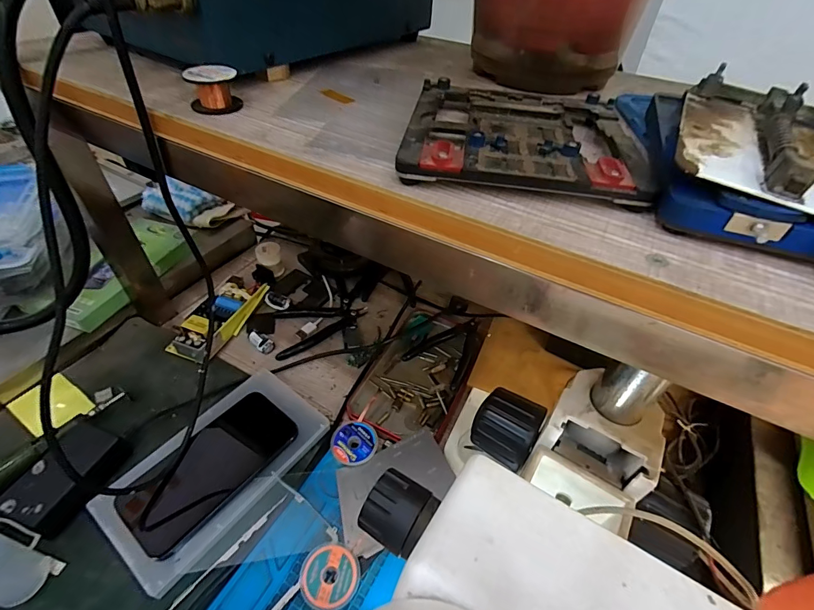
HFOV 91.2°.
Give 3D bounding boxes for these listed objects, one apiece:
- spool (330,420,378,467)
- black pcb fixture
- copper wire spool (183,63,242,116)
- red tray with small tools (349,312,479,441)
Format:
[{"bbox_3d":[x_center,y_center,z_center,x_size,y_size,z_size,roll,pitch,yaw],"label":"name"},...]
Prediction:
[{"bbox_3d":[-0.053,0.140,0.401,0.044,0.015,0.043,2,45,-2],"label":"spool"},{"bbox_3d":[0.061,-0.093,0.220,0.117,0.017,0.119,8,45,5],"label":"black pcb fixture"},{"bbox_3d":[-0.117,-0.131,0.242,0.029,0.022,0.025,-12,46,-15],"label":"copper wire spool"},{"bbox_3d":[0.017,0.076,0.469,0.106,0.020,0.180,21,47,17],"label":"red tray with small tools"}]

